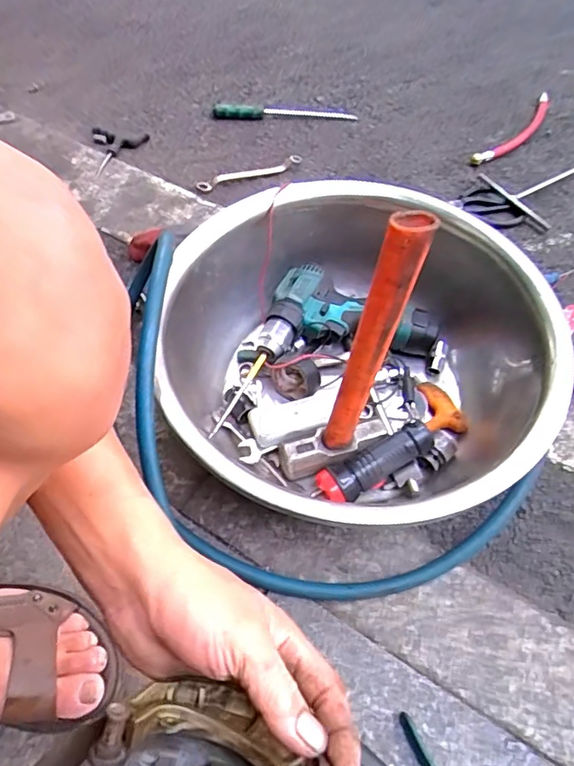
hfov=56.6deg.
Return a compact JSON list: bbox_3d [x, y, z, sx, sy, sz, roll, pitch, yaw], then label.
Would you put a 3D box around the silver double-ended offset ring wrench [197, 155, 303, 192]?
[{"bbox_3d":[-0.058,-0.357,0.894,0.196,0.015,0.025,-27,60,-21],"label":"silver double-ended offset ring wrench"}]

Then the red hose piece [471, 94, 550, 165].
[{"bbox_3d":[0.435,-0.473,0.999,0.044,0.023,0.296,36,60,21],"label":"red hose piece"}]

